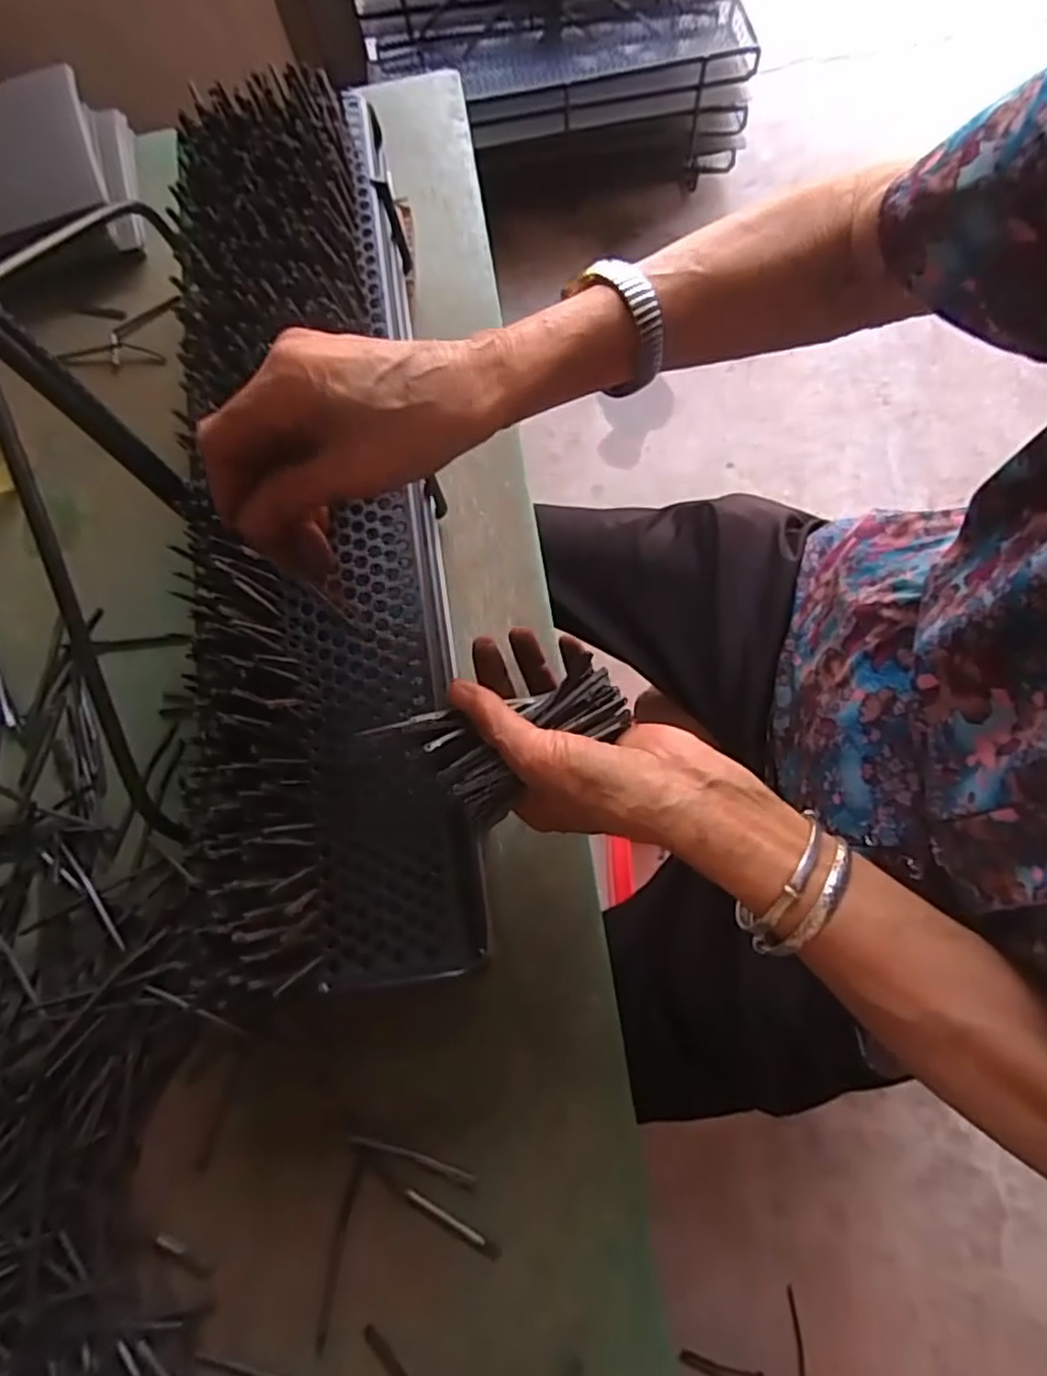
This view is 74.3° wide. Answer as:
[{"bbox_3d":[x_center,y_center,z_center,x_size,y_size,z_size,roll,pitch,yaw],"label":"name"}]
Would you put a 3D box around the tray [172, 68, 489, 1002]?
[{"bbox_3d":[-0.127,-0.118,0.418,0.140,0.072,0.563,-8,78,0],"label":"tray"}]

